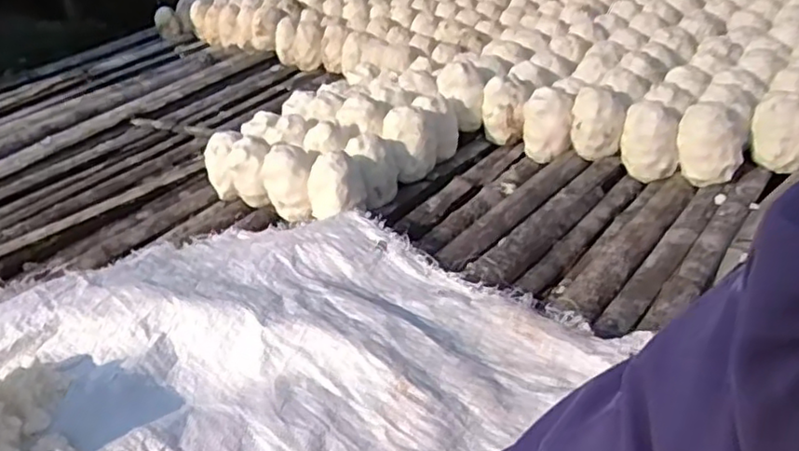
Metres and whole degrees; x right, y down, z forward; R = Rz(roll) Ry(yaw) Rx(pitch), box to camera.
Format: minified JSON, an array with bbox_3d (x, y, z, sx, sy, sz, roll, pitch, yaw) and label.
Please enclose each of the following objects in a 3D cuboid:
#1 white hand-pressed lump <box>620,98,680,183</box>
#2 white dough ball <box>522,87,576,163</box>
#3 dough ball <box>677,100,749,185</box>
[{"bbox_3d":[0.379,-0.128,1.011,0.079,0.104,0.071,4,36,16],"label":"white hand-pressed lump"},{"bbox_3d":[0.235,-0.160,1.066,0.074,0.100,0.058,-2,35,8],"label":"white dough ball"},{"bbox_3d":[0.456,-0.122,0.977,0.092,0.104,0.089,10,38,24],"label":"dough ball"}]

